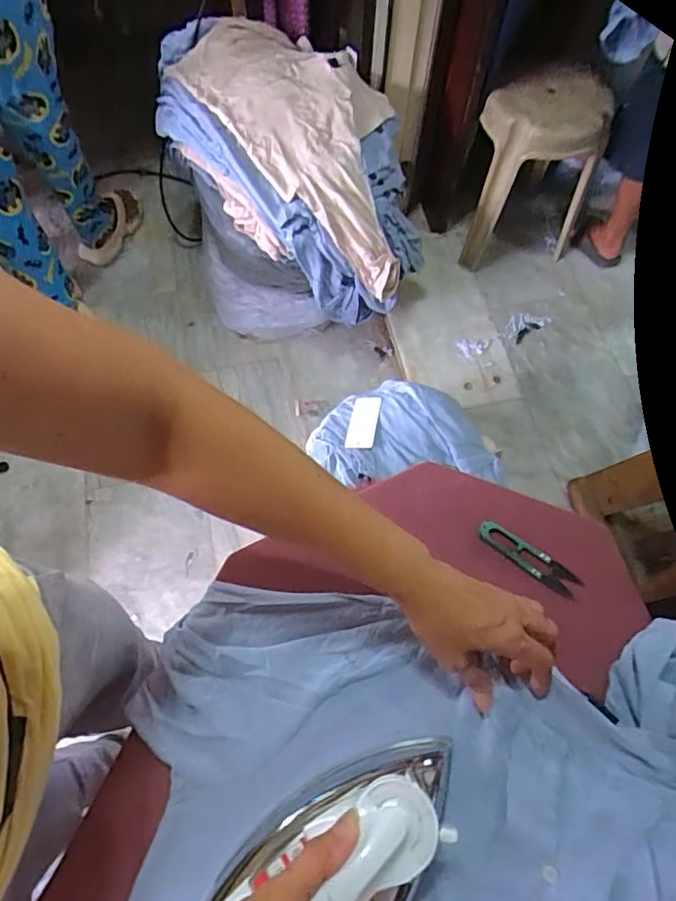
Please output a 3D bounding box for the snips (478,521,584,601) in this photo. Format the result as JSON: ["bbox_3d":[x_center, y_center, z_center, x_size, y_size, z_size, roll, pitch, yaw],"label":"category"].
[{"bbox_3d":[0.178,0.099,0.506,0.100,0.007,0.023,36,72,18],"label":"snips"}]

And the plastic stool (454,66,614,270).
[{"bbox_3d":[0.551,-0.776,1.521,0.352,0.444,0.330,21,68,7],"label":"plastic stool"}]

